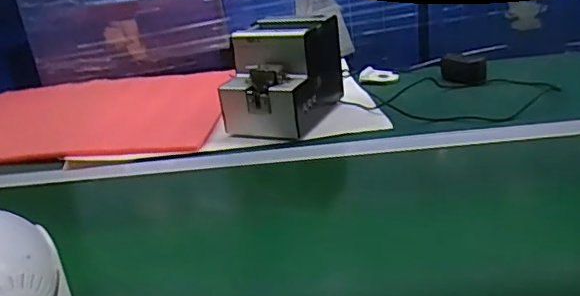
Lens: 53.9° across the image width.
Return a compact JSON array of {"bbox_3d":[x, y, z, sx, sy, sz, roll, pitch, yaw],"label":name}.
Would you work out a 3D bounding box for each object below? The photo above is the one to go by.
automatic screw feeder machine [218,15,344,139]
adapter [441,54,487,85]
[{"bbox_3d":[-0.010,-0.114,0.889,0.125,0.145,0.185,6,26,26],"label":"automatic screw feeder machine"},{"bbox_3d":[0.301,-0.140,1.002,0.028,0.043,0.084,-20,27,-29],"label":"adapter"}]

